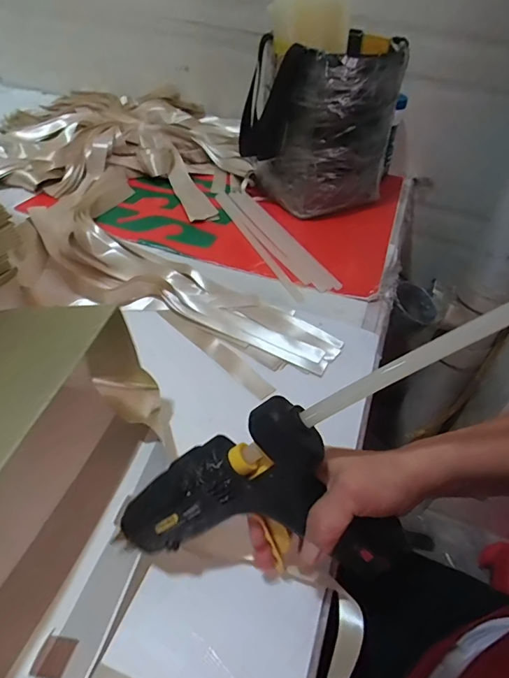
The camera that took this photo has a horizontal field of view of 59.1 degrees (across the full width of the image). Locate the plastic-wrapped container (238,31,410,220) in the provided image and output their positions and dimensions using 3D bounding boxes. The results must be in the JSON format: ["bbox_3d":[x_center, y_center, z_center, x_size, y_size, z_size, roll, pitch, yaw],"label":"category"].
[{"bbox_3d":[0.104,-0.340,0.733,0.196,0.239,0.166,-20,50,-25],"label":"plastic-wrapped container"}]

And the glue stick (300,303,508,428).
[{"bbox_3d":[0.116,-0.002,0.247,0.208,0.007,0.012,-31,42,20],"label":"glue stick"}]

